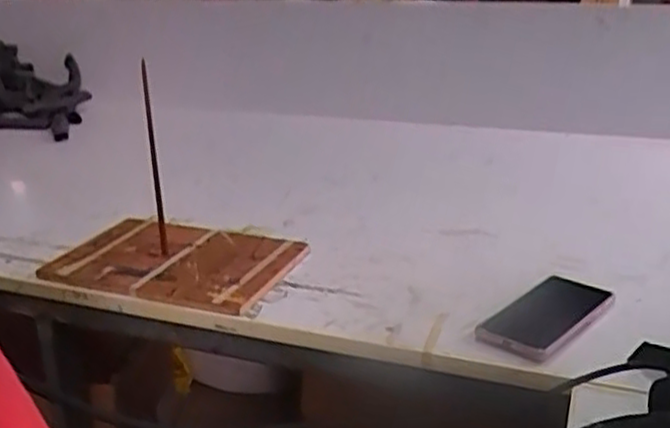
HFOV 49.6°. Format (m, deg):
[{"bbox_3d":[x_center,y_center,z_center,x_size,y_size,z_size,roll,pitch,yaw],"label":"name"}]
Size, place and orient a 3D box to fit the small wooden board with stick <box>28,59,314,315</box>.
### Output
[{"bbox_3d":[-0.195,-0.026,0.856,0.278,0.196,0.196,5,22,19],"label":"small wooden board with stick"}]

